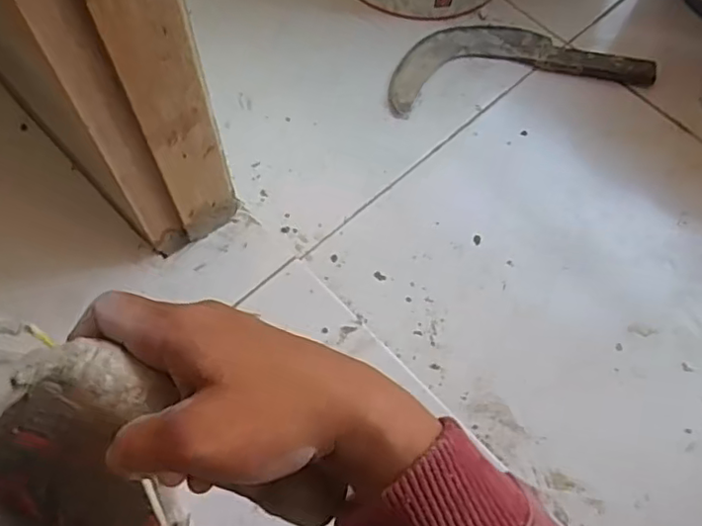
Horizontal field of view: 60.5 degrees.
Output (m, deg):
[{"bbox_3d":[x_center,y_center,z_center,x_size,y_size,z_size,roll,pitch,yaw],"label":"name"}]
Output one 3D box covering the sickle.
[{"bbox_3d":[0.215,-0.280,0.813,0.342,0.027,0.142,-9,66,-6],"label":"sickle"}]

